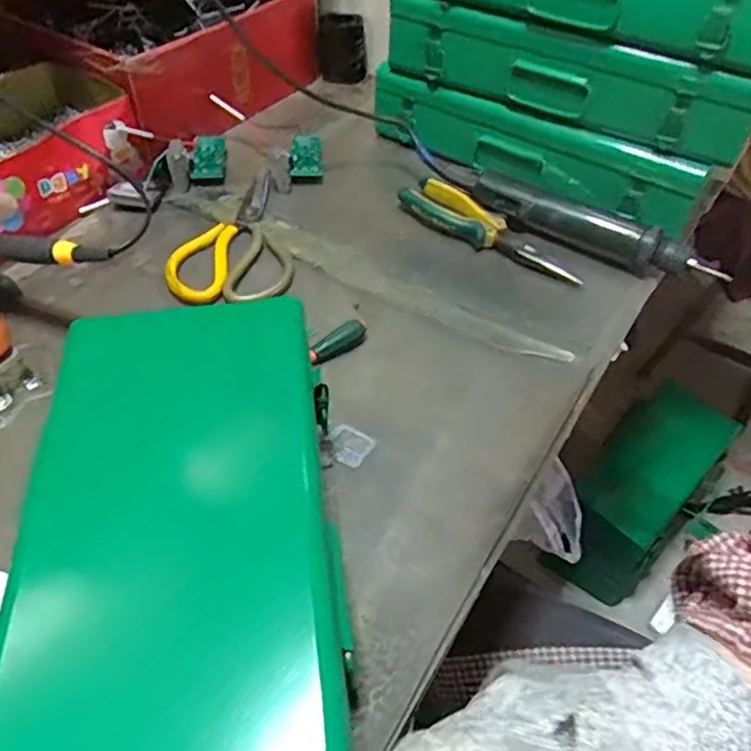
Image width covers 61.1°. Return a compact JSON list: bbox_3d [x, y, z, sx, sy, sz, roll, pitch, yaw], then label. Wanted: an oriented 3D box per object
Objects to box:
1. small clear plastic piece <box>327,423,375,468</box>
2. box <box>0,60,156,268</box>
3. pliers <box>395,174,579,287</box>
[{"bbox_3d":[-0.020,0.050,0.462,0.032,0.004,0.029,29,54,21],"label":"small clear plastic piece"},{"bbox_3d":[-0.346,-0.223,0.624,0.172,0.075,0.199,36,56,25],"label":"box"},{"bbox_3d":[0.109,-0.141,0.622,0.196,0.022,0.047,36,56,25],"label":"pliers"}]

